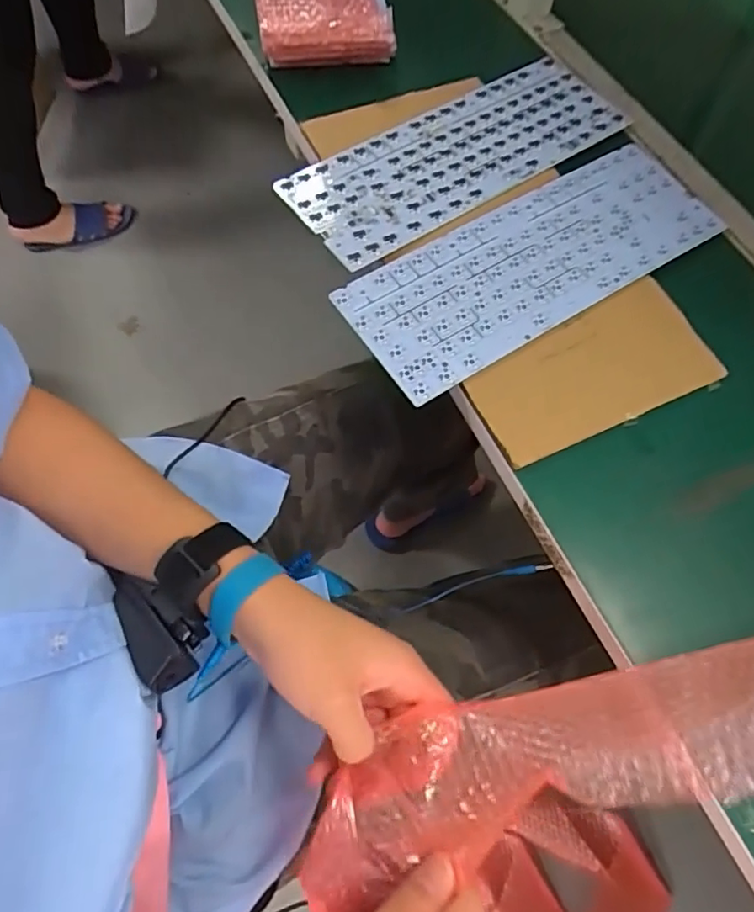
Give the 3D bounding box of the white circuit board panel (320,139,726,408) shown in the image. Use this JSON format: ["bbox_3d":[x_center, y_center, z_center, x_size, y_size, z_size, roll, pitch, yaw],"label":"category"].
[{"bbox_3d":[0.135,-0.169,0.493,0.340,0.004,0.127,-31,68,-14],"label":"white circuit board panel"}]

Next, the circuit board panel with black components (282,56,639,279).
[{"bbox_3d":[0.082,-0.289,0.551,0.344,0.008,0.123,-32,69,-16],"label":"circuit board panel with black components"}]

